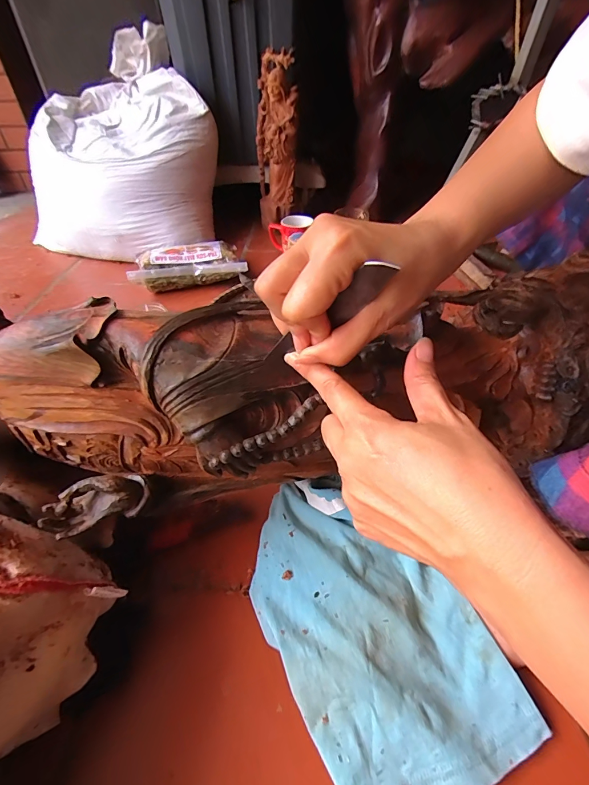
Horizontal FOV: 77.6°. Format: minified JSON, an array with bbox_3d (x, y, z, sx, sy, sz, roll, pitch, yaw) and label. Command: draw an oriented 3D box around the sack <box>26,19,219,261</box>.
[{"bbox_3d":[-0.408,-0.577,0.908,0.440,0.379,0.389,14,46,14],"label":"sack"}]

